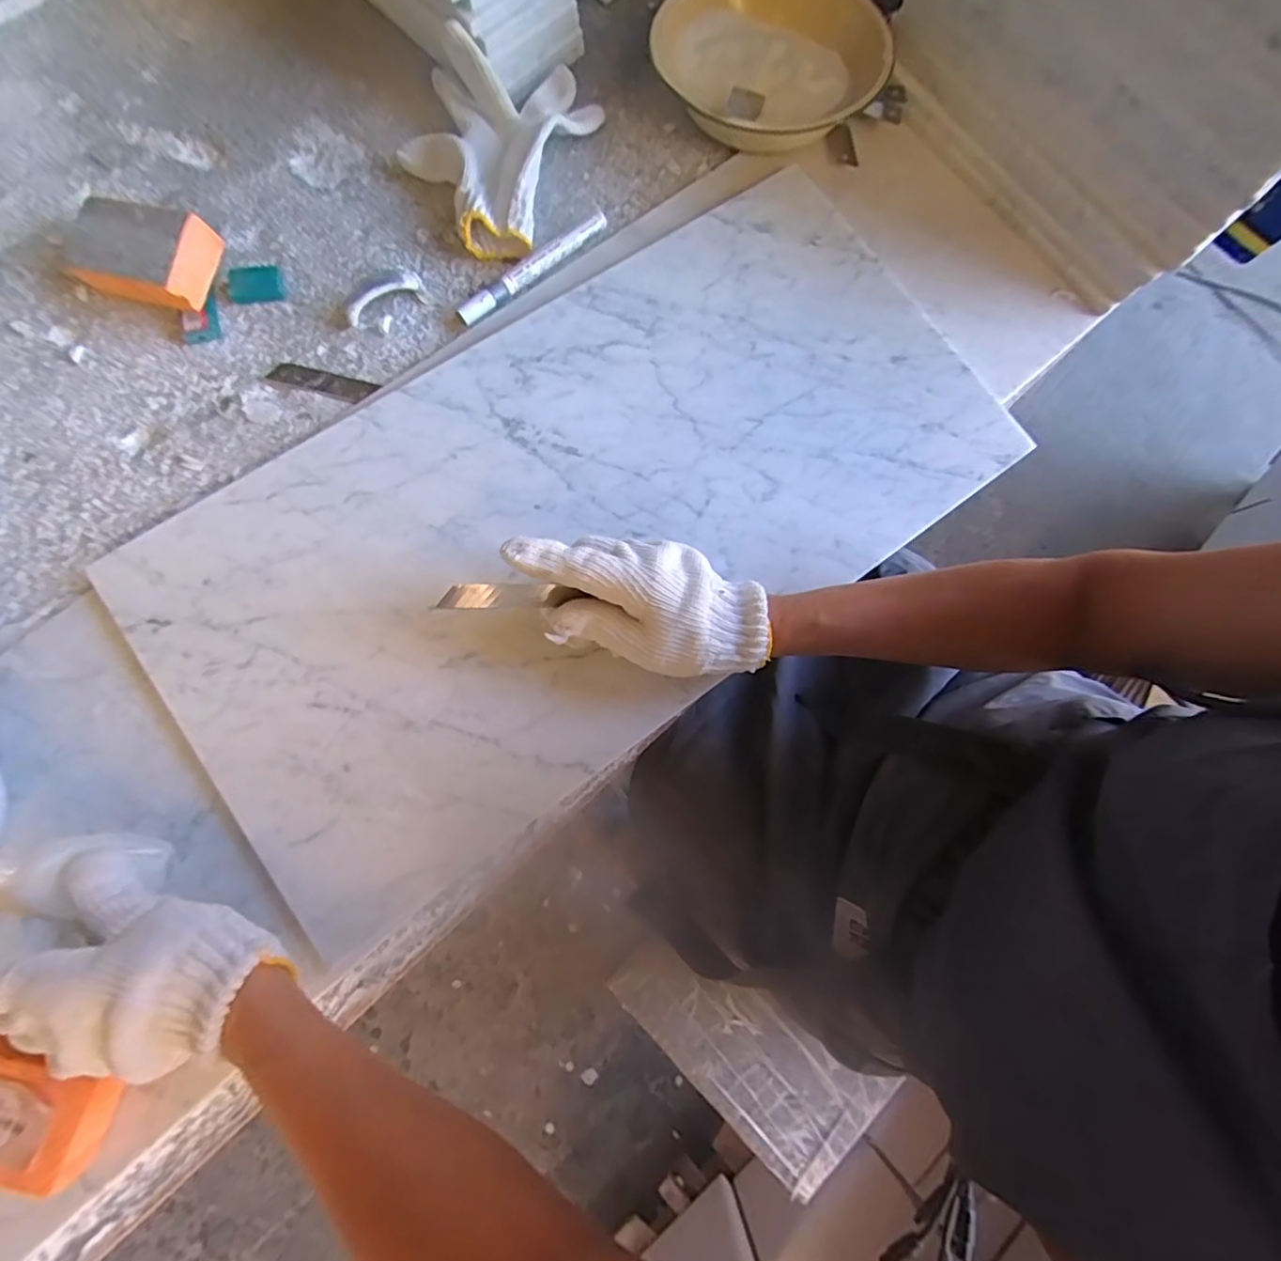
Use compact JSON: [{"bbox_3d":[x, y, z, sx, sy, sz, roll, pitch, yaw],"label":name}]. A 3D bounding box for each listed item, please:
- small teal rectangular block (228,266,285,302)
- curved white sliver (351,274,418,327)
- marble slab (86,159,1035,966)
[{"bbox_3d":[-0.298,-0.268,0.450,0.041,0.008,0.028,-5,80,-3],"label":"small teal rectangular block"},{"bbox_3d":[-0.197,-0.255,0.445,0.061,0.021,0.010,-39,81,-8],"label":"curved white sliver"},{"bbox_3d":[-0.030,-0.098,0.421,0.597,0.017,0.311,-36,82,-10],"label":"marble slab"}]

